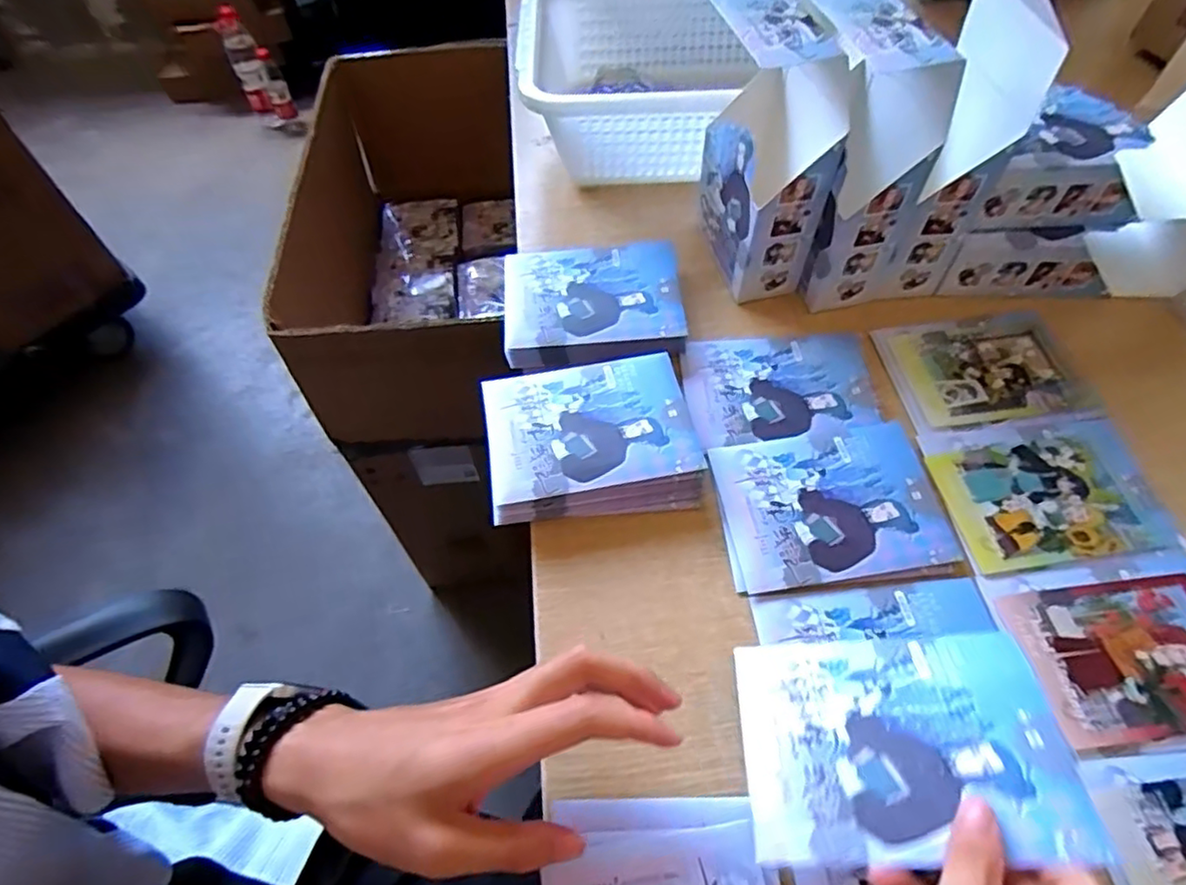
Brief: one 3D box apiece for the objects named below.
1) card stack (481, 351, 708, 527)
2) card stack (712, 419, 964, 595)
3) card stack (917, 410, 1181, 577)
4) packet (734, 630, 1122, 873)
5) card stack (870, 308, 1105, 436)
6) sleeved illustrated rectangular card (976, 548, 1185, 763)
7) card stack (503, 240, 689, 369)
[{"bbox_3d":[-0.003,-0.005,0.472,0.145,0.030,0.120,-8,56,-3],"label":"card stack"},{"bbox_3d":[0.163,0.042,0.443,0.147,0.009,0.116,-6,56,-2],"label":"card stack"},{"bbox_3d":[0.317,0.032,0.447,0.145,0.004,0.110,-8,56,-3],"label":"card stack"},{"bbox_3d":[0.147,0.144,0.311,0.142,0.005,0.107,-9,40,12],"label":"packet"},{"bbox_3d":[0.309,-0.058,0.508,0.143,0.005,0.109,-7,56,-2],"label":"card stack"},{"bbox_3d":[0.326,0.125,0.386,0.136,0.004,0.110,-7,56,-2],"label":"sleeved illustrated rectangular card"},{"bbox_3d":[0.000,-0.114,0.541,0.144,0.033,0.121,-6,56,-1],"label":"card stack"}]

